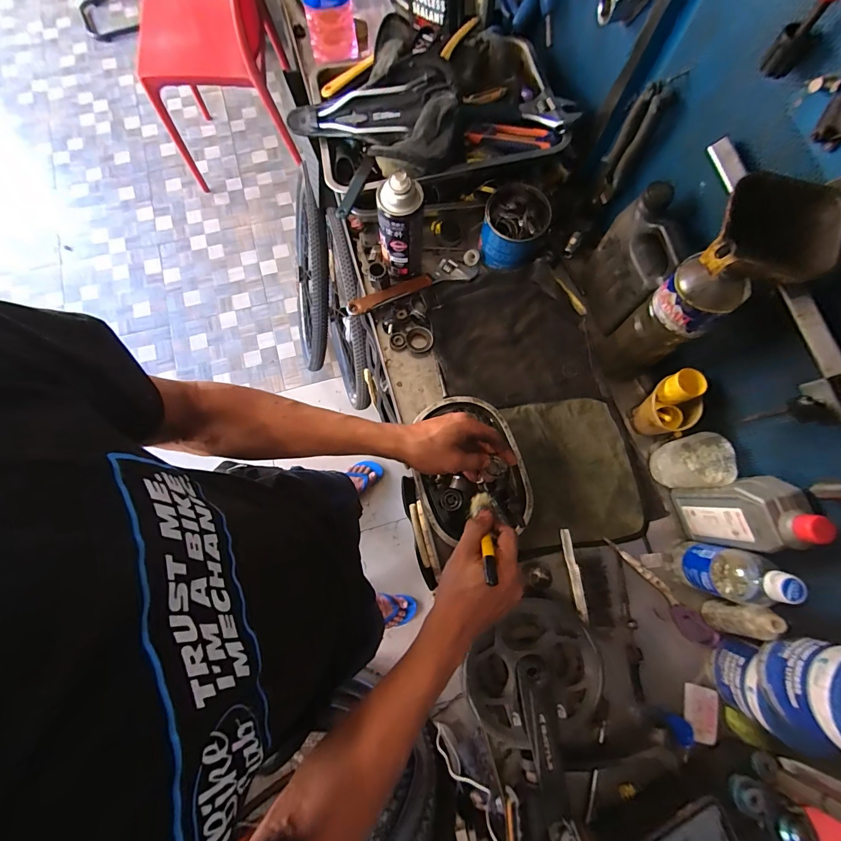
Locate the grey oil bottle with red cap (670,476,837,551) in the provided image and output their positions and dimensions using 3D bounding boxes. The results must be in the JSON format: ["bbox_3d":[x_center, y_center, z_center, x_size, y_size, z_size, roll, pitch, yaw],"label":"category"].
[{"bbox_3d":[0.407,0.119,0.481,0.051,0.168,0.084,-4,77,-2],"label":"grey oil bottle with red cap"}]

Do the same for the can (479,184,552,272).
[{"bbox_3d":[0.154,-0.314,0.620,0.104,0.088,0.101,14,77,2],"label":"can"}]

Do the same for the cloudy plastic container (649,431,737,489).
[{"bbox_3d":[0.376,0.061,0.535,0.071,0.087,0.069,0,77,-1],"label":"cloudy plastic container"}]

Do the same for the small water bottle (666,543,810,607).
[{"bbox_3d":[0.395,0.195,0.478,0.058,0.169,0.061,11,77,1],"label":"small water bottle"}]

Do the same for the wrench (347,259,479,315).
[{"bbox_3d":[-0.012,-0.230,0.629,0.230,0.028,0.045,-23,78,-7],"label":"wrench"}]

